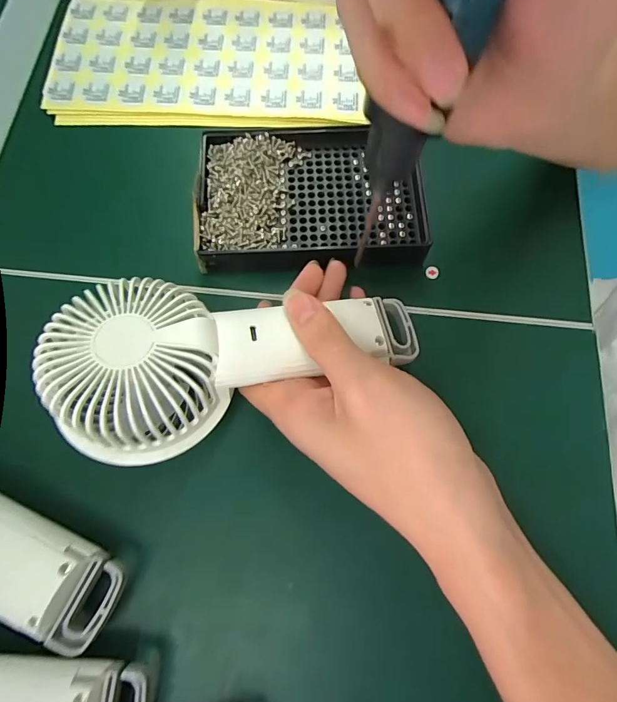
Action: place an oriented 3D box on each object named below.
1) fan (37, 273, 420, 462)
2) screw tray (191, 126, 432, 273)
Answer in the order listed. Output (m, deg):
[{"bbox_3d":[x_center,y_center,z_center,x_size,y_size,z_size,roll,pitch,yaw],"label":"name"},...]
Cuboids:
[{"bbox_3d":[-0.032,-0.001,0.202,0.175,0.033,0.083,-9,73,-14],"label":"fan"},{"bbox_3d":[0.000,-0.099,0.254,0.139,0.019,0.094,-5,73,-2],"label":"screw tray"}]

